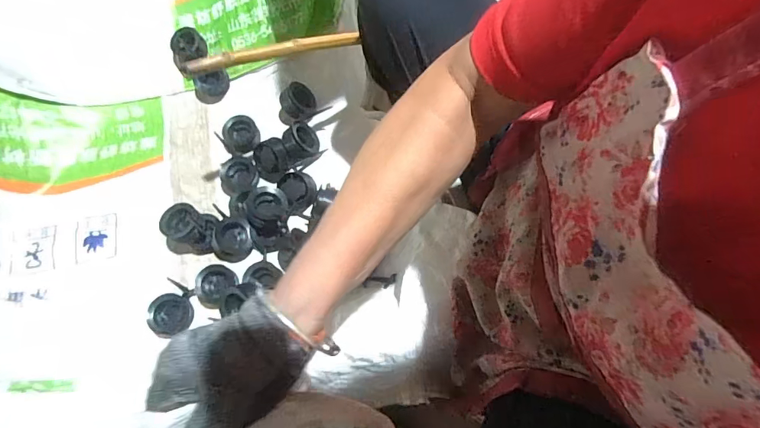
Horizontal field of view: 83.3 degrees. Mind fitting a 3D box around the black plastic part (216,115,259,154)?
[{"bbox_3d":[-0.252,-0.139,0.758,0.060,0.042,0.066,47,67,-27],"label":"black plastic part"}]

